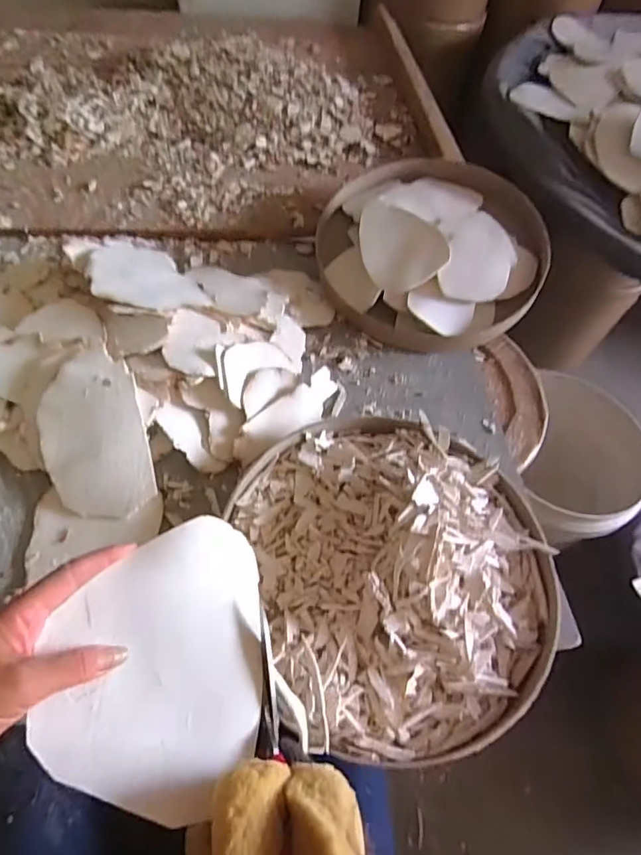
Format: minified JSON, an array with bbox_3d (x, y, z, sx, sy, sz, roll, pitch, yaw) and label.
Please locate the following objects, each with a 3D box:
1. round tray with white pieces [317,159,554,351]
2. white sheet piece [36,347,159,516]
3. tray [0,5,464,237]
[{"bbox_3d":[0.149,-0.252,0.684,0.282,0.089,0.291,3,59,-5],"label":"round tray with white pieces"},{"bbox_3d":[-0.227,0.004,0.496,0.096,0.011,0.171,-15,78,-7],"label":"white sheet piece"},{"bbox_3d":[-0.286,-0.584,0.869,0.958,0.068,0.687,-3,59,-8],"label":"tray"}]

